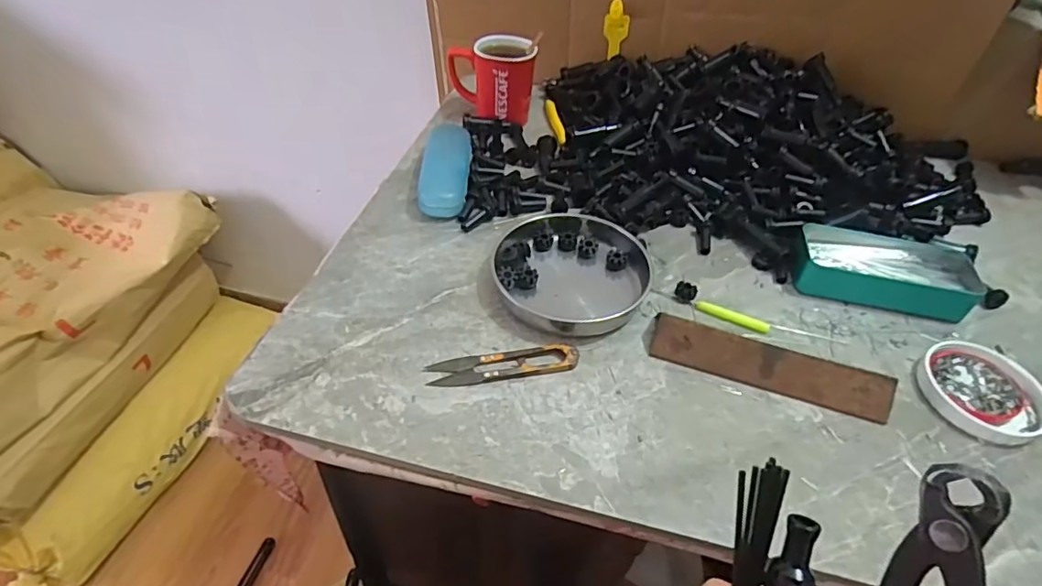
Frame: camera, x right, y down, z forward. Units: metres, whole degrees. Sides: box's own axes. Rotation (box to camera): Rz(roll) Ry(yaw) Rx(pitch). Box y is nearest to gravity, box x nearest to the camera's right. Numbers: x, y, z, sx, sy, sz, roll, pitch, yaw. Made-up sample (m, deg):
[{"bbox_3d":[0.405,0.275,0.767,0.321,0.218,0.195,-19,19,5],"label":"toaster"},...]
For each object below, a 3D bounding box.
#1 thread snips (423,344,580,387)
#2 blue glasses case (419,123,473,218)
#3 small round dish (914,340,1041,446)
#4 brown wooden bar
[{"bbox_3d":[-0.013,0.055,0.431,0.115,0.010,0.025,-5,46,-10],"label":"thread snips"},{"bbox_3d":[-0.079,-0.140,0.604,0.047,0.028,0.154,3,45,-2],"label":"blue glasses case"},{"bbox_3d":[0.366,0.077,0.441,0.090,0.014,0.086,2,45,-2],"label":"small round dish"},{"bbox_3d":[0.194,0.057,0.438,0.182,0.024,0.036,16,46,11],"label":"brown wooden bar"}]

